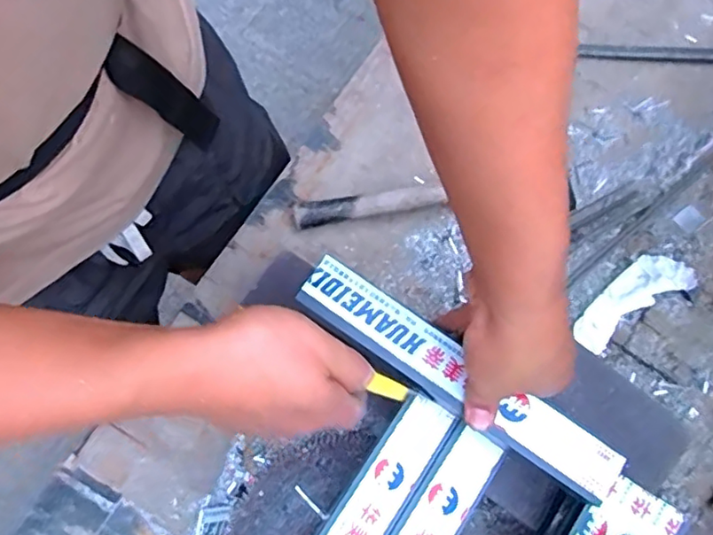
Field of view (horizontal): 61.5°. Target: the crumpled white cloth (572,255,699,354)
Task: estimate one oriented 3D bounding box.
[{"bbox_3d":[0.306,0.034,0.669,0.144,0.021,0.056,-33,76,-8],"label":"crumpled white cloth"}]

